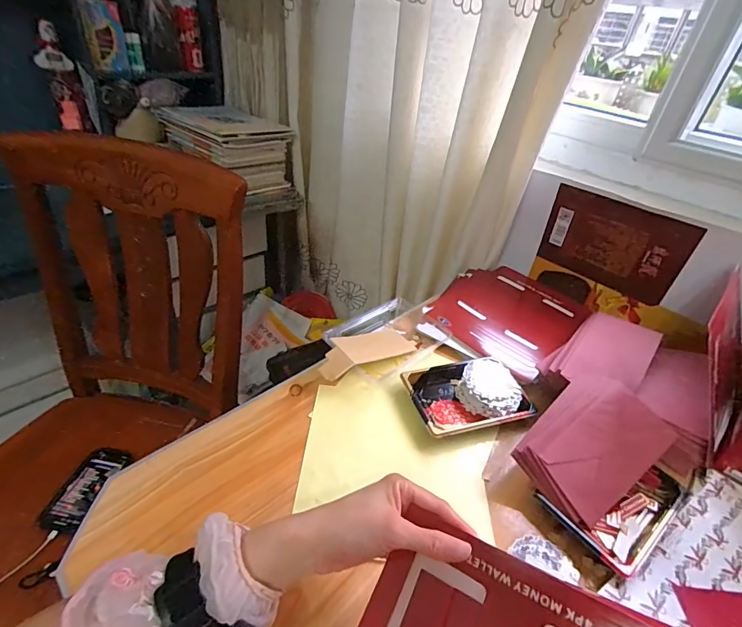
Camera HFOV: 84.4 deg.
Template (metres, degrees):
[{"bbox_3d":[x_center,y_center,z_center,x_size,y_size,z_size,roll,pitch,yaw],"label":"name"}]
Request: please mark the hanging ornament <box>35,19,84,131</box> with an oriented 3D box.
[{"bbox_3d":[-0.761,-0.573,1.001,0.052,0.220,0.068,-2,38,-13],"label":"hanging ornament"}]

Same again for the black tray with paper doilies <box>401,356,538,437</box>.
[{"bbox_3d":[0.132,0.110,0.580,0.160,0.037,0.121,-7,39,-18],"label":"black tray with paper doilies"}]

